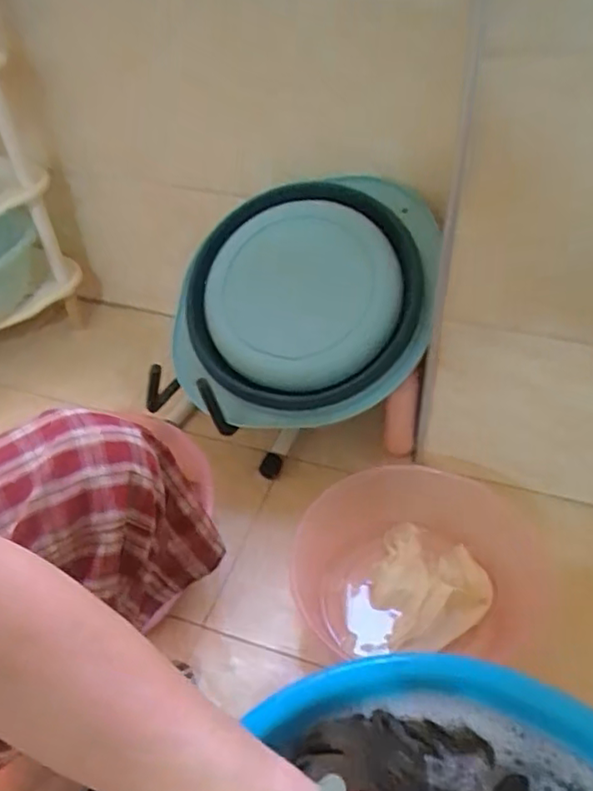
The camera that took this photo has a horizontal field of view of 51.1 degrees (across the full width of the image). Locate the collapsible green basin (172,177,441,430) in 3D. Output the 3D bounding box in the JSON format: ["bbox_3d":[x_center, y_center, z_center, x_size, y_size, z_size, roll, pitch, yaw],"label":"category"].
[{"bbox_3d":[0.008,-0.135,0.895,0.362,0.116,0.364,-1,80,11],"label":"collapsible green basin"}]

